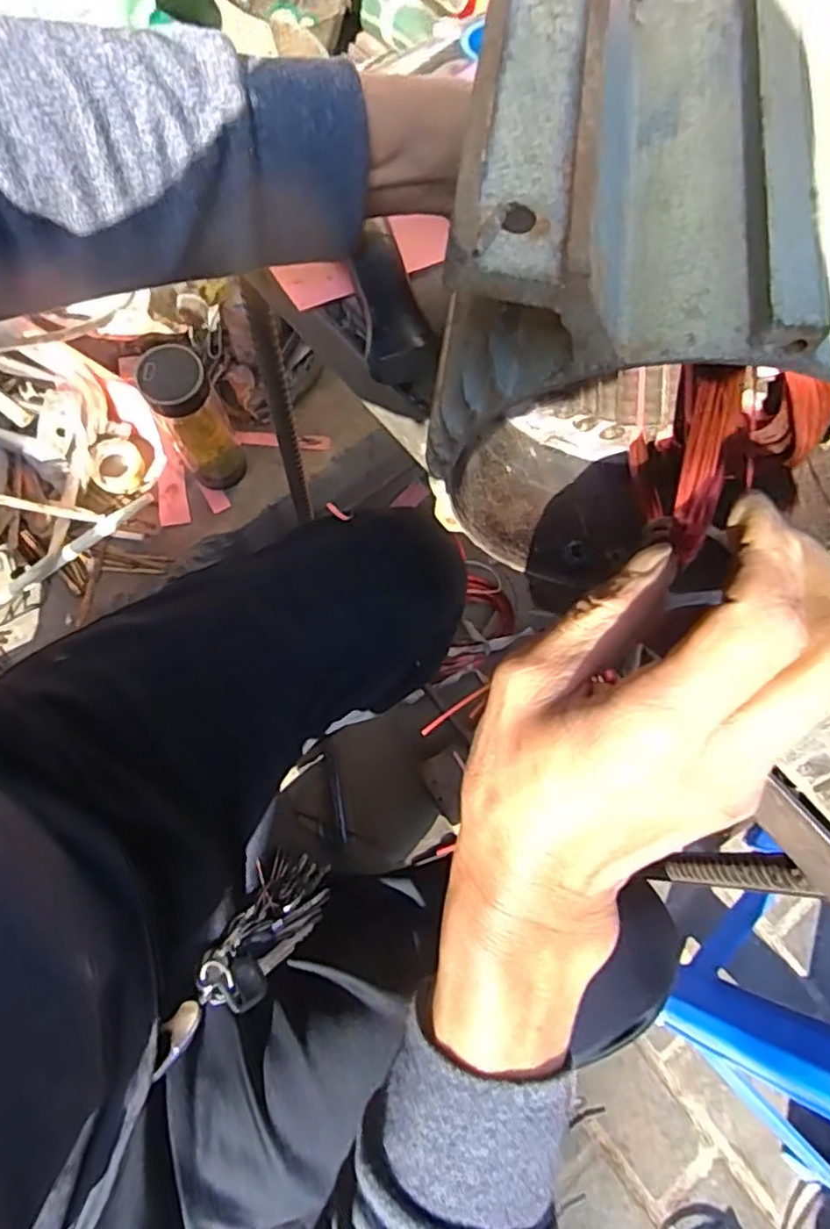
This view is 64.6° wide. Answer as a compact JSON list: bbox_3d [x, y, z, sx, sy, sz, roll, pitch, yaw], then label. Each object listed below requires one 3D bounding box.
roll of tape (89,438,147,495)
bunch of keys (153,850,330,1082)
[{"bbox_3d":[-0.346,-0.171,0.761,0.057,0.023,0.059,1,73,-2],"label":"roll of tape"},{"bbox_3d":[-0.113,0.228,0.453,0.052,0.035,0.158,36,41,8],"label":"bunch of keys"}]

